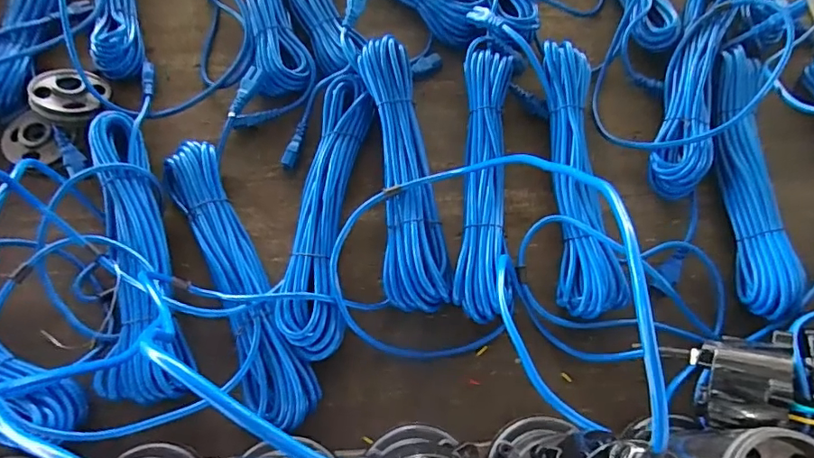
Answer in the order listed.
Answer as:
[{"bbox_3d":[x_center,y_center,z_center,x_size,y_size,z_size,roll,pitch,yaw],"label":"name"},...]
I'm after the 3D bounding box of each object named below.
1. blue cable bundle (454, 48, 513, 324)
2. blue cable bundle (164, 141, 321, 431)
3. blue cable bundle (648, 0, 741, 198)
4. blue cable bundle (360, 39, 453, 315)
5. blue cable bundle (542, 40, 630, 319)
[{"bbox_3d":[0.093,-0.065,0.613,0.060,0.055,0.348,5,68,1],"label":"blue cable bundle"},{"bbox_3d":[-0.192,0.051,0.565,0.074,0.047,0.351,-25,70,-11],"label":"blue cable bundle"},{"bbox_3d":[0.378,-0.197,0.666,0.068,0.067,0.345,19,69,6],"label":"blue cable bundle"},{"bbox_3d":[-0.006,-0.071,0.609,0.077,0.064,0.346,-6,68,-4],"label":"blue cable bundle"},{"bbox_3d":[0.209,-0.065,0.613,0.071,0.063,0.346,1,68,-1],"label":"blue cable bundle"}]

